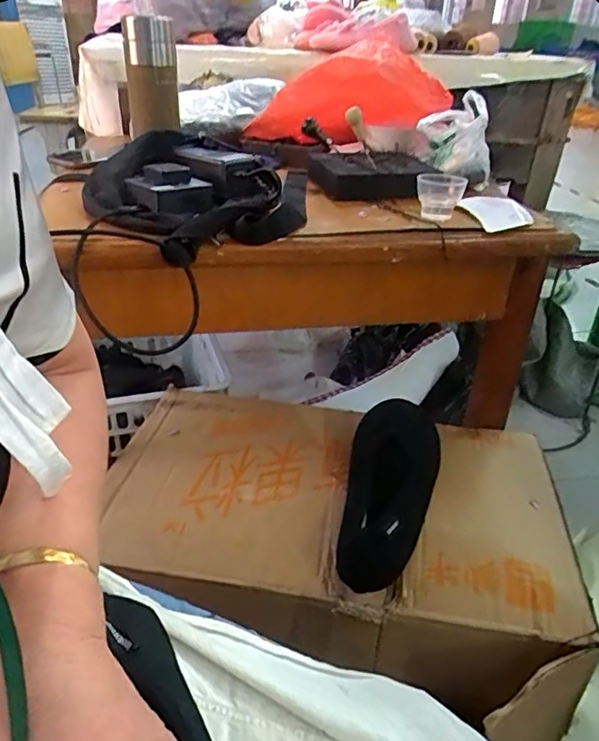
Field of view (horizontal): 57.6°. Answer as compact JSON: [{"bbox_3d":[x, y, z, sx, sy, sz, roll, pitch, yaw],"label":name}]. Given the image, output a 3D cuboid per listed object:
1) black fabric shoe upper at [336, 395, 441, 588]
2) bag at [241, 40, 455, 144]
[{"bbox_3d":[0.104,0.133,0.611,0.099,0.073,0.215,7,32,7],"label":"black fabric shoe upper"},{"bbox_3d":[0.070,-0.439,0.866,0.326,0.121,0.104,3,29,28],"label":"bag"}]

